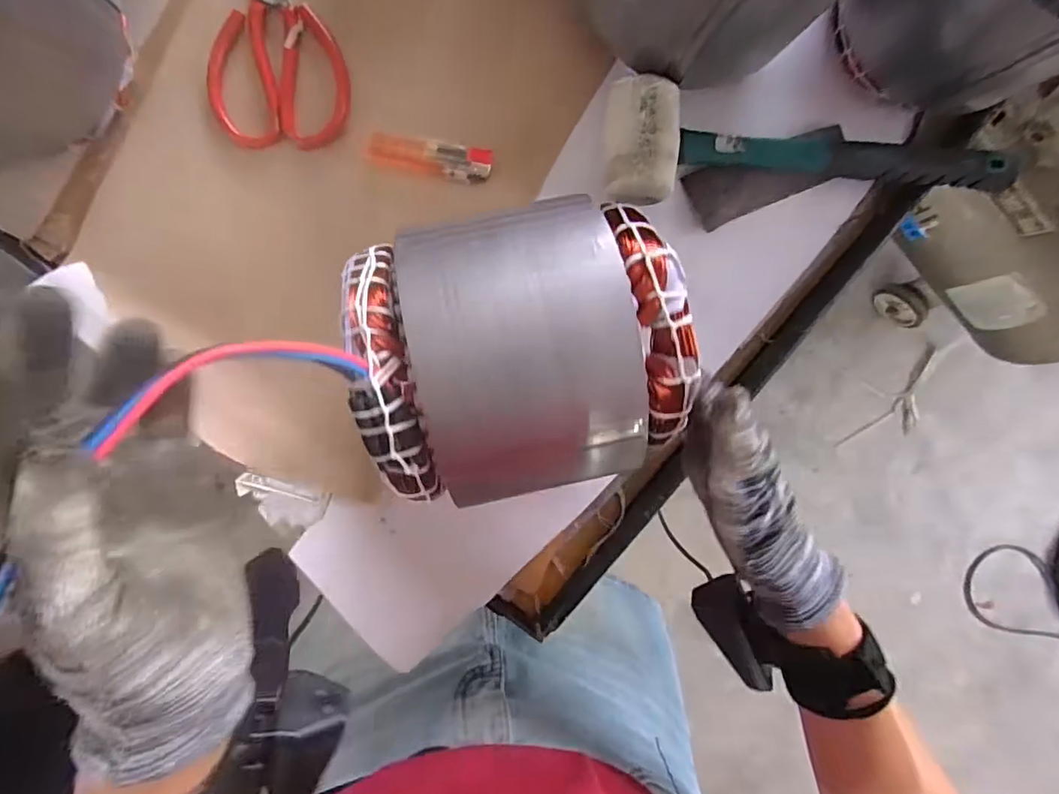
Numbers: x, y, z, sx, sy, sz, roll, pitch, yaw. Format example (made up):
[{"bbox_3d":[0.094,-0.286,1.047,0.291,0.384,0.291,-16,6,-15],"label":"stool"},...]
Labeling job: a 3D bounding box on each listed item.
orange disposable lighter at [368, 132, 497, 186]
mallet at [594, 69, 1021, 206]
[{"bbox_3d":[-0.068,-0.161,0.370,0.084,0.014,0.023,8,96,-6],"label":"orange disposable lighter"},{"bbox_3d":[0.179,-0.173,0.373,0.279,0.049,0.093,-4,97,-5],"label":"mallet"}]

